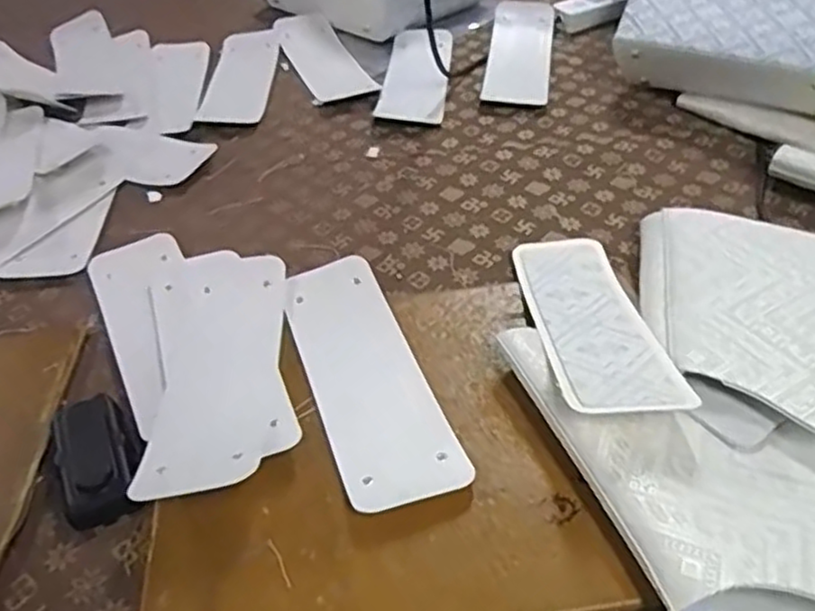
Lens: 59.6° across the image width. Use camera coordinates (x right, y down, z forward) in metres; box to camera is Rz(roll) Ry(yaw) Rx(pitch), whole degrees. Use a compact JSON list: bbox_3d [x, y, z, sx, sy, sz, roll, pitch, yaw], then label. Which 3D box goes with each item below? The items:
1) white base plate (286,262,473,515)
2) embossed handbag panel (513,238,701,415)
[{"bbox_3d":[-0.035,0.050,0.568,0.088,0.012,0.265,-15,42,-12],"label":"white base plate"},{"bbox_3d":[0.145,0.006,0.573,0.084,0.013,0.267,0,27,0],"label":"embossed handbag panel"}]

